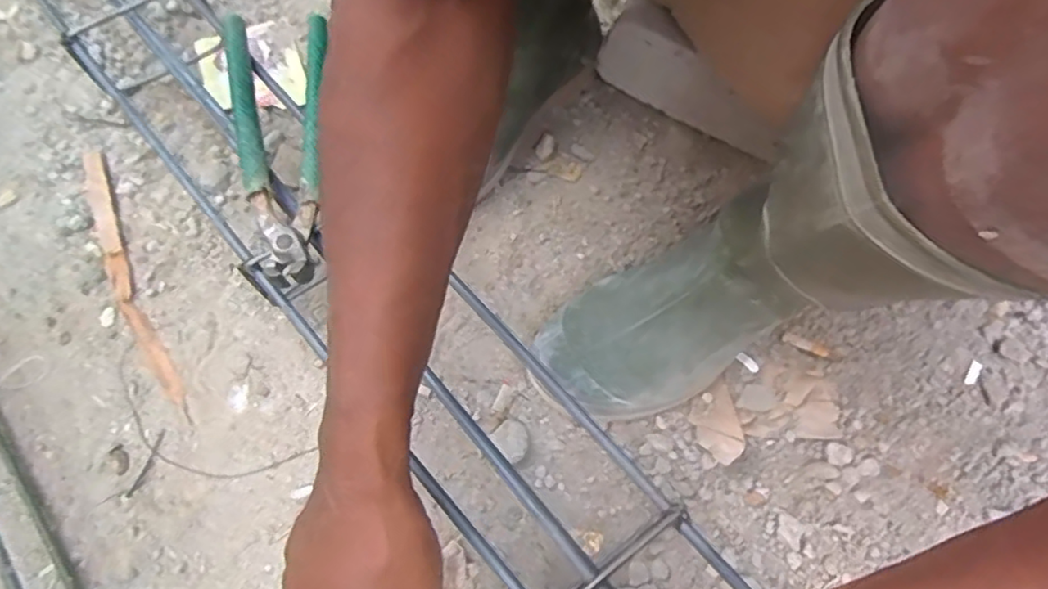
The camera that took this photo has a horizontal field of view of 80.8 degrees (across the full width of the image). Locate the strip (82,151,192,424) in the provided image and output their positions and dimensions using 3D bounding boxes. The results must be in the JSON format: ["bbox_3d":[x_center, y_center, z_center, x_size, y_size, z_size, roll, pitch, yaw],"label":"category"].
[{"bbox_3d":[-0.340,-0.016,0.527,0.024,0.006,0.278,-26,69,-12],"label":"strip"}]

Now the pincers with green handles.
[{"bbox_3d":[-0.191,-0.116,0.463,0.070,0.019,0.241,-6,67,-3],"label":"pincers with green handles"}]

